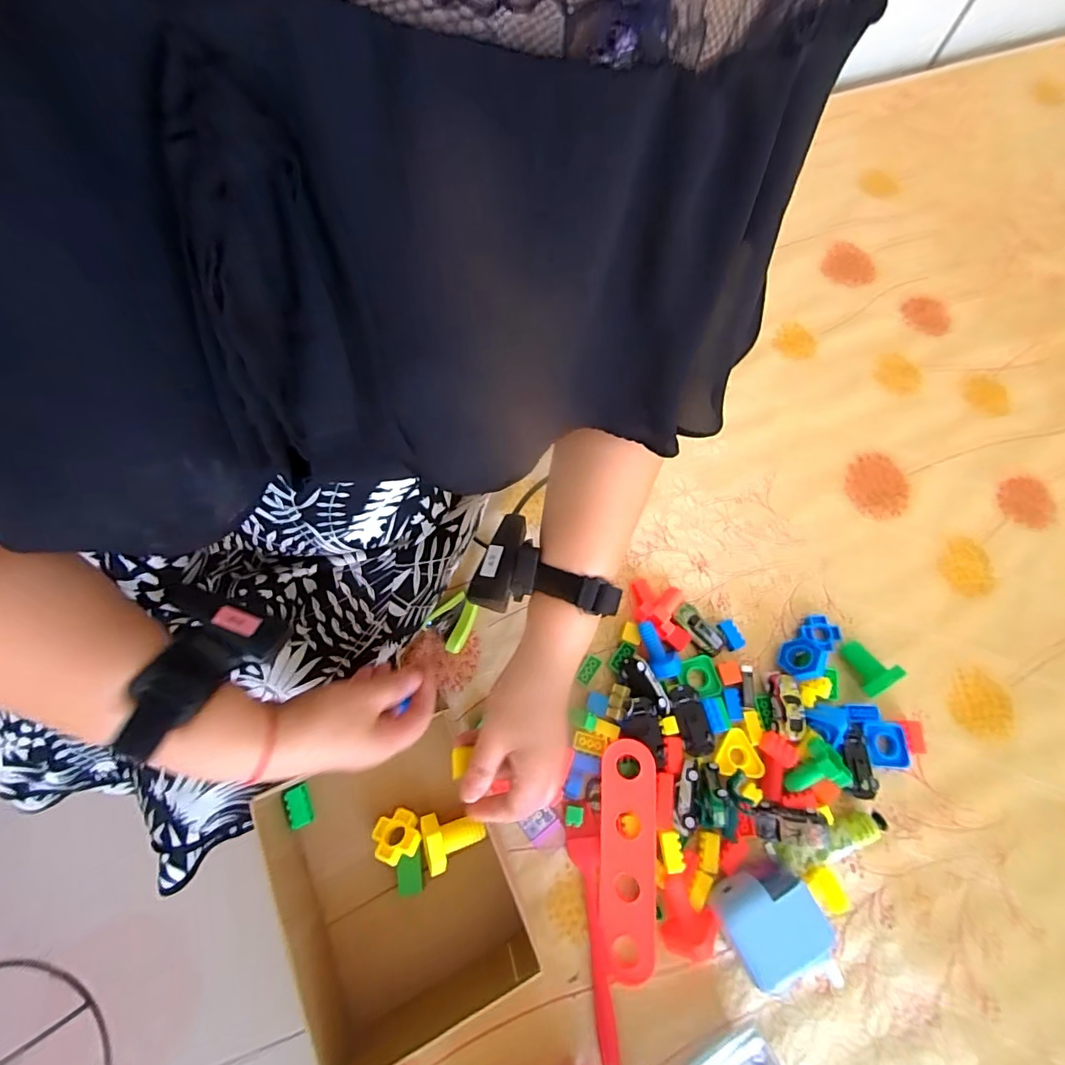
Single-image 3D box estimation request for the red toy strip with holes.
[{"bbox_3d":[0.088,0.299,0.451,0.053,0.007,0.195,-2,78,14],"label":"red toy strip with holes"}]

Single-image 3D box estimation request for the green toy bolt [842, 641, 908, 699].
[{"bbox_3d":[0.359,0.140,0.515,0.036,0.030,0.054,-27,73,-12],"label":"green toy bolt"}]

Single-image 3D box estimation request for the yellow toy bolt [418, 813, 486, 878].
[{"bbox_3d":[-0.071,0.273,0.440,0.050,0.038,0.048,-21,72,-11],"label":"yellow toy bolt"}]

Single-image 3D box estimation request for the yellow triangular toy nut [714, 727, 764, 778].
[{"bbox_3d":[0.203,0.226,0.488,0.043,0.012,0.047,-16,71,-9],"label":"yellow triangular toy nut"}]

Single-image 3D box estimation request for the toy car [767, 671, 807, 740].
[{"bbox_3d":[0.259,0.174,0.497,0.028,0.021,0.066,6,55,-1],"label":"toy car"}]

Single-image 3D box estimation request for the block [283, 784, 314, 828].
[{"bbox_3d":[-0.210,0.246,0.437,0.020,0.007,0.033,-11,76,-50],"label":"block"}]

